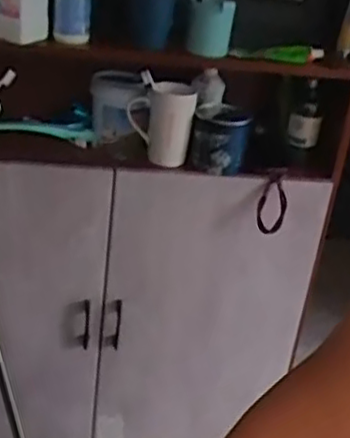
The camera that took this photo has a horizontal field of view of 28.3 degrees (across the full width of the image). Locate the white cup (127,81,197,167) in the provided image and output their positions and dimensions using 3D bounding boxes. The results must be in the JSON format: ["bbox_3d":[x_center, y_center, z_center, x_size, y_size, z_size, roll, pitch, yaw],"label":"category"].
[{"bbox_3d":[-0.029,-0.190,1.358,0.123,0.143,0.094,7,28,-2],"label":"white cup"}]

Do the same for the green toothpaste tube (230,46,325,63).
[{"bbox_3d":[0.189,-0.306,1.278,0.173,0.030,0.021,0,29,-14],"label":"green toothpaste tube"}]

